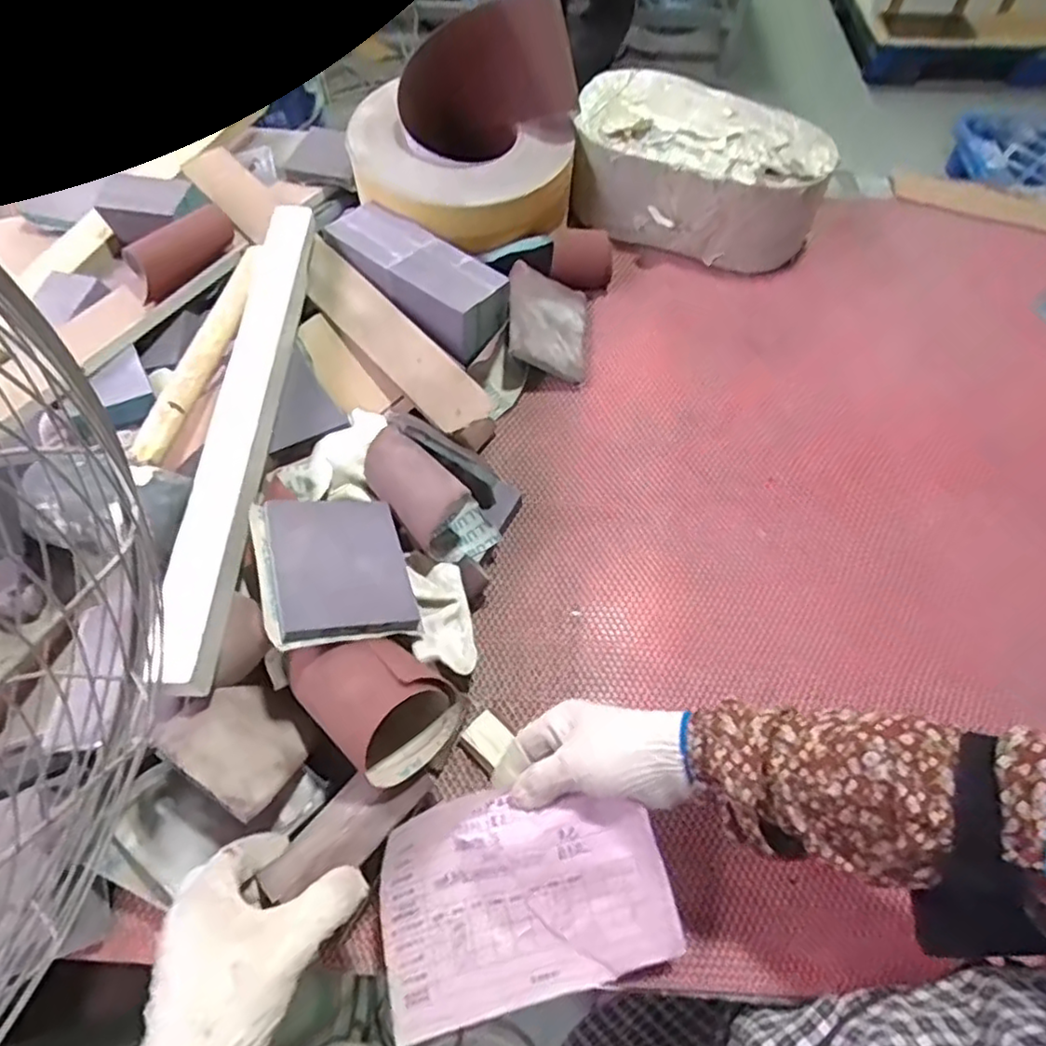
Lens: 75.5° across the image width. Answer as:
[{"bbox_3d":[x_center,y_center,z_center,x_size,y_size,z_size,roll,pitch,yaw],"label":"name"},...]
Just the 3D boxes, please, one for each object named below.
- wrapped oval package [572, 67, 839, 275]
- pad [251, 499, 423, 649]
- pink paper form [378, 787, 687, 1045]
[{"bbox_3d":[0.206,-0.408,0.797,0.290,0.132,0.151,14,63,5],"label":"wrapped oval package"},{"bbox_3d":[-0.144,0.028,0.517,0.109,0.020,0.133,-3,51,-29],"label":"pad"},{"bbox_3d":[0.001,0.255,0.469,0.195,0.052,0.131,-12,63,-8],"label":"pink paper form"}]

